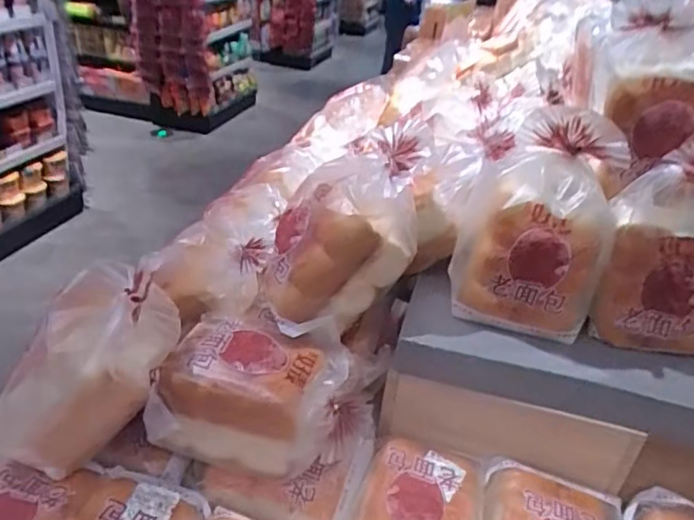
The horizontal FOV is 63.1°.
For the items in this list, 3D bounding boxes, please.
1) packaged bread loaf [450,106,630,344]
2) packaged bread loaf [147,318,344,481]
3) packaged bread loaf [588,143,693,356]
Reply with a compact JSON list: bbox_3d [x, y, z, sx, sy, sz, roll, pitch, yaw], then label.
[{"bbox_3d":[0.221,-0.047,0.660,0.156,0.242,0.110,12,32,9],"label":"packaged bread loaf"},{"bbox_3d":[-0.109,0.160,0.649,0.189,0.132,0.121,10,32,7],"label":"packaged bread loaf"},{"bbox_3d":[0.367,-0.010,0.638,0.133,0.237,0.067,8,31,3],"label":"packaged bread loaf"}]

